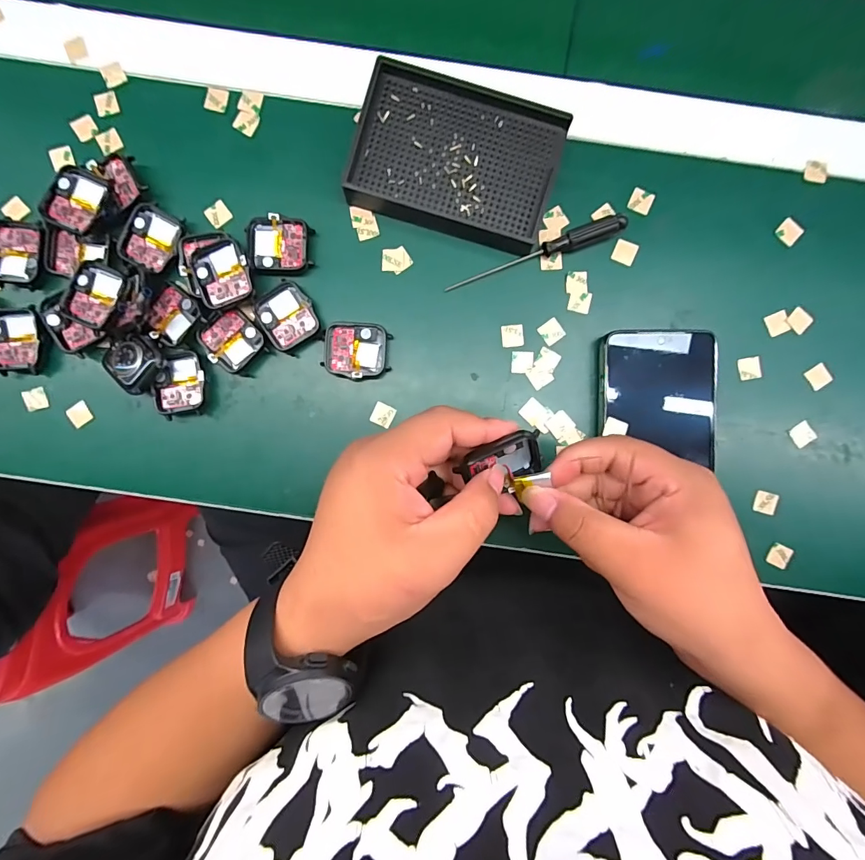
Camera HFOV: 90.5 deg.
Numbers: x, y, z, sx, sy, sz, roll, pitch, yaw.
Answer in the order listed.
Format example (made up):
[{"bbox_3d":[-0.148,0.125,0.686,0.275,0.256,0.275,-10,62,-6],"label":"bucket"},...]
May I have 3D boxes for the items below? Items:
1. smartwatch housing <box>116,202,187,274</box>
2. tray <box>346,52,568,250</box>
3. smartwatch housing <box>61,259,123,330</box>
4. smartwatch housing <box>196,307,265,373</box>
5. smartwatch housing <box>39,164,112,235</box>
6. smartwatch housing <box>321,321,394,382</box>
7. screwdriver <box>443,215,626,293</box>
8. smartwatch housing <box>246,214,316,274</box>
[{"bbox_3d":[-0.199,-0.135,0.303,0.038,0.006,0.043,24,90,0],"label":"smartwatch housing"},{"bbox_3d":[0.019,-0.191,0.297,0.135,0.023,0.095,16,90,0],"label":"tray"},{"bbox_3d":[-0.231,-0.092,0.296,0.037,0.014,0.043,25,90,0],"label":"smartwatch housing"},{"bbox_3d":[-0.142,-0.064,0.302,0.036,0.006,0.039,-38,90,0],"label":"smartwatch housing"},{"bbox_3d":[-0.243,-0.157,0.295,0.034,0.014,0.043,17,90,0],"label":"smartwatch housing"},{"bbox_3d":[-0.054,-0.056,0.305,0.046,0.010,0.039,4,90,0],"label":"smartwatch housing"},{"bbox_3d":[0.072,-0.123,0.302,0.129,0.013,0.012,-20,90,0],"label":"screwdriver"},{"bbox_3d":[-0.107,-0.130,0.304,0.043,0.012,0.040,-2,90,0],"label":"smartwatch housing"}]

